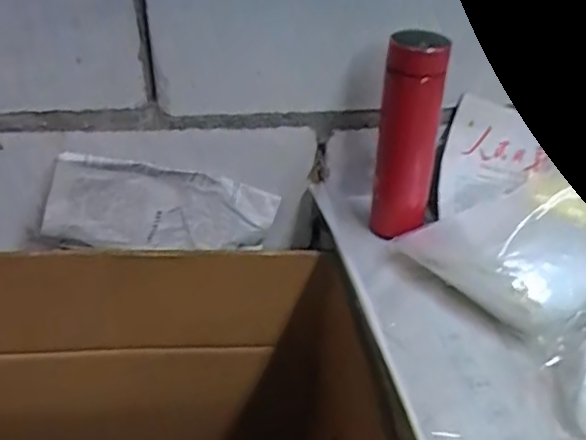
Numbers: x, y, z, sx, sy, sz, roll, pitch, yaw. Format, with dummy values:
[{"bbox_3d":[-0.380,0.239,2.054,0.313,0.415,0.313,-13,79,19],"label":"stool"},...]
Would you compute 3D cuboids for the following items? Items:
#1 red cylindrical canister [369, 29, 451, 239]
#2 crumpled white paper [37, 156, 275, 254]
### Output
[{"bbox_3d":[0.126,-0.085,0.650,0.062,0.234,0.053,10,31,12],"label":"red cylindrical canister"},{"bbox_3d":[-0.155,-0.005,0.716,0.272,0.119,0.038,6,25,-31],"label":"crumpled white paper"}]

